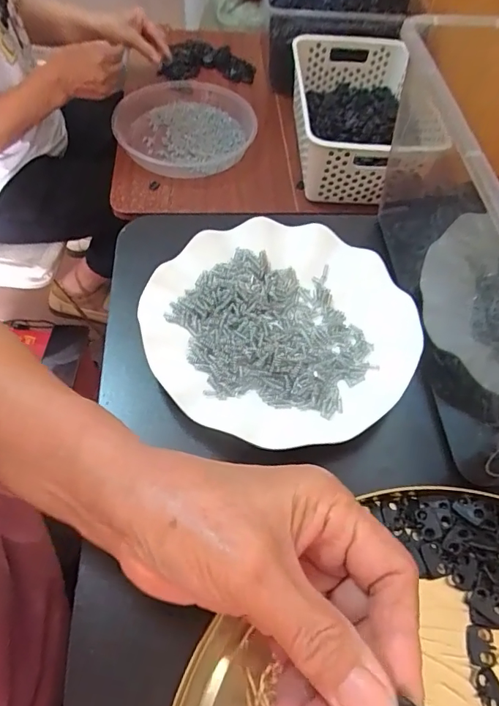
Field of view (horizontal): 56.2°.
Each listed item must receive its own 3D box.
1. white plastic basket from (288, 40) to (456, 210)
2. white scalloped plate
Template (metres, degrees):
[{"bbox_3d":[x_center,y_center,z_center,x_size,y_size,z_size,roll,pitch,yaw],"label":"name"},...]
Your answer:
[{"bbox_3d":[0.178,-0.397,0.765,0.200,0.108,0.329,0,58,-4],"label":"white plastic basket"},{"bbox_3d":[0.021,-0.021,0.330,0.180,0.022,0.172,2,58,-2],"label":"white scalloped plate"}]

